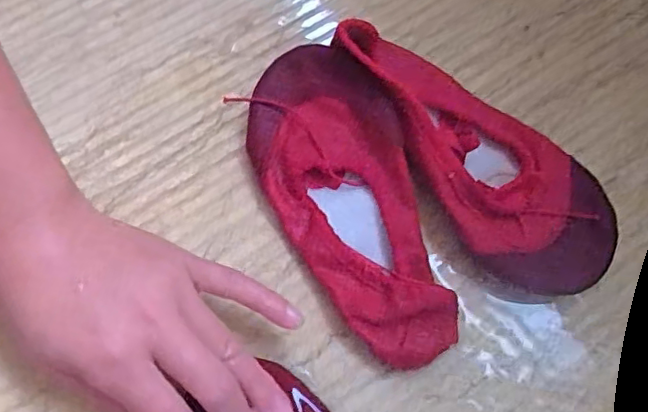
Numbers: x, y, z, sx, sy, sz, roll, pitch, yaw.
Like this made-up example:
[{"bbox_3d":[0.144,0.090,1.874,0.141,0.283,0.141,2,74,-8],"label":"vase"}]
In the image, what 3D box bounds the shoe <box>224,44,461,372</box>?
[{"bbox_3d":[0.014,-0.002,0.315,0.073,0.029,0.170,-24,75,-9],"label":"shoe"}]

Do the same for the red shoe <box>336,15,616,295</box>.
[{"bbox_3d":[0.079,-0.029,0.318,0.074,0.042,0.171,-43,79,-13],"label":"red shoe"}]

